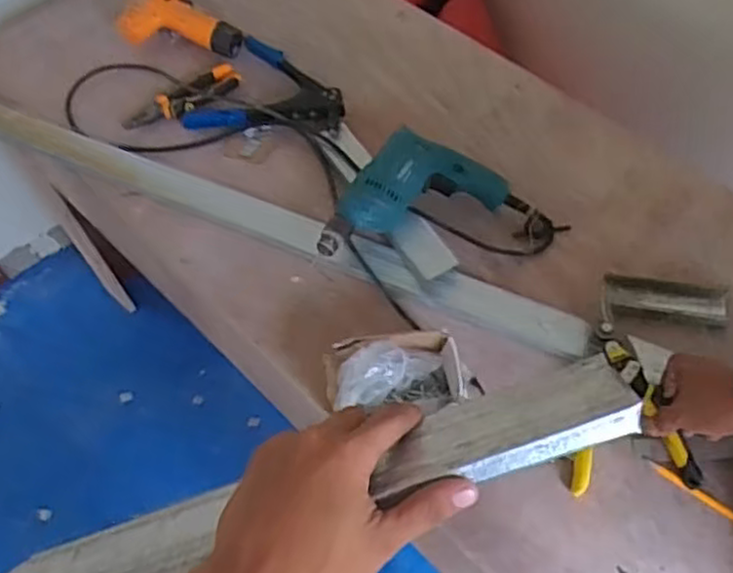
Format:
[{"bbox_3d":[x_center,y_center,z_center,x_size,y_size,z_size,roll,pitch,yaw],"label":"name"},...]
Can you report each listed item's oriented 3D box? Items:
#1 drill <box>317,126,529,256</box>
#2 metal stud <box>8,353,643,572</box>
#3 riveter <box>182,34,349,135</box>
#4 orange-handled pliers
[{"bbox_3d":[0.056,-0.127,0.926,0.265,0.084,0.131,-20,58,-8],"label":"drill"},{"bbox_3d":[-0.035,0.124,0.423,0.386,0.030,0.056,-20,57,6],"label":"metal stud"},{"bbox_3d":[-0.140,-0.312,1.125,0.241,0.034,0.196,9,59,10],"label":"riveter"},{"bbox_3d":[-0.285,-0.293,1.131,0.190,0.018,0.057,-36,62,-17],"label":"orange-handled pliers"}]

